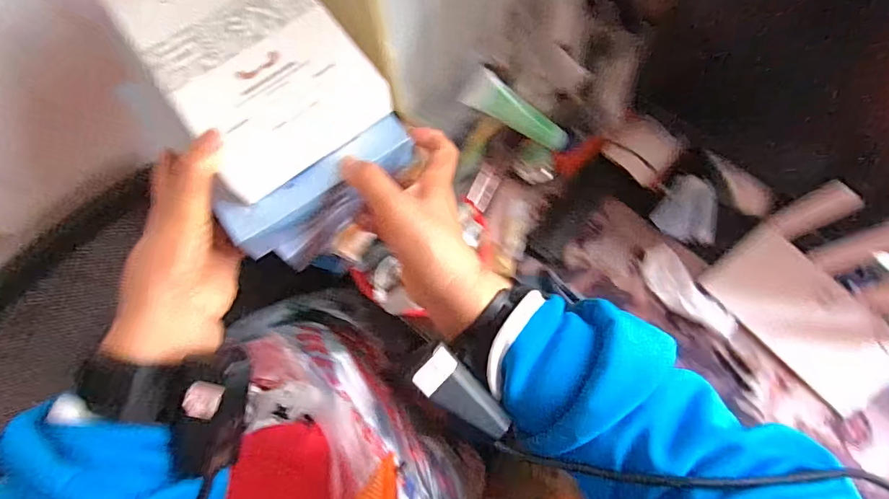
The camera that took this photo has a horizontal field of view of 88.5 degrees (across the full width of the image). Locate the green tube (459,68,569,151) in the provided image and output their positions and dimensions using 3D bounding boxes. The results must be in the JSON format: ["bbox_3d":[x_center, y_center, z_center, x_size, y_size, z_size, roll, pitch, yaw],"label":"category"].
[{"bbox_3d":[0.096,-0.158,0.550,0.162,0.028,0.032,23,68,-27],"label":"green tube"}]

